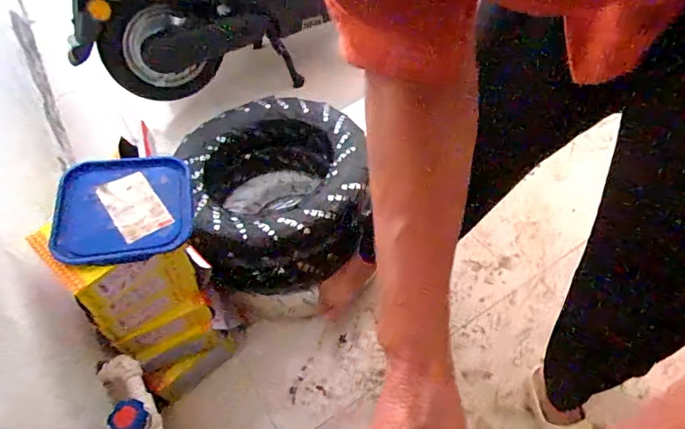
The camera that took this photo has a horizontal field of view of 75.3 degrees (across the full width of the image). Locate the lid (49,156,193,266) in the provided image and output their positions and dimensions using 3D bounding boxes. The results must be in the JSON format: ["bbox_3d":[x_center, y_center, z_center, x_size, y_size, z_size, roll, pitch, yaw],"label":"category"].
[{"bbox_3d":[-0.352,-0.020,0.724,0.195,0.035,0.210,-2,57,-26],"label":"lid"}]

